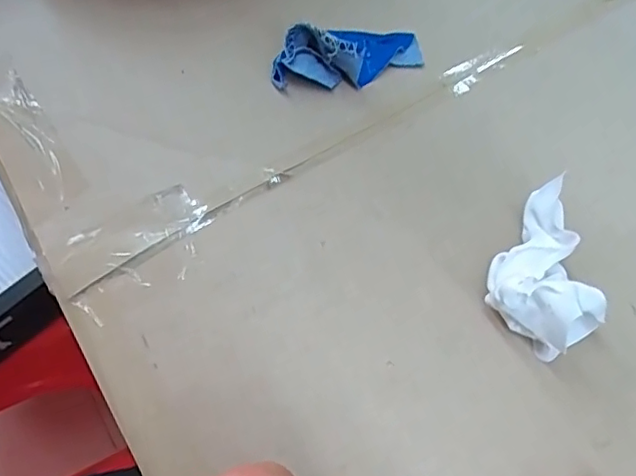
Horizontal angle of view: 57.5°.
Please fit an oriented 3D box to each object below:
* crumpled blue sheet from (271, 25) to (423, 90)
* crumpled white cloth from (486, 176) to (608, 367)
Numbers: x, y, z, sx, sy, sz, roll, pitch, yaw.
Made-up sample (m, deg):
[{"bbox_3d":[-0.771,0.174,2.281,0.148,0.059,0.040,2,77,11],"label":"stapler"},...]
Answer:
[{"bbox_3d":[0.019,-0.114,0.344,0.094,0.030,0.037,-22,63,-11],"label":"crumpled blue sheet"},{"bbox_3d":[0.111,0.012,0.267,0.049,0.032,0.076,25,64,14],"label":"crumpled white cloth"}]

